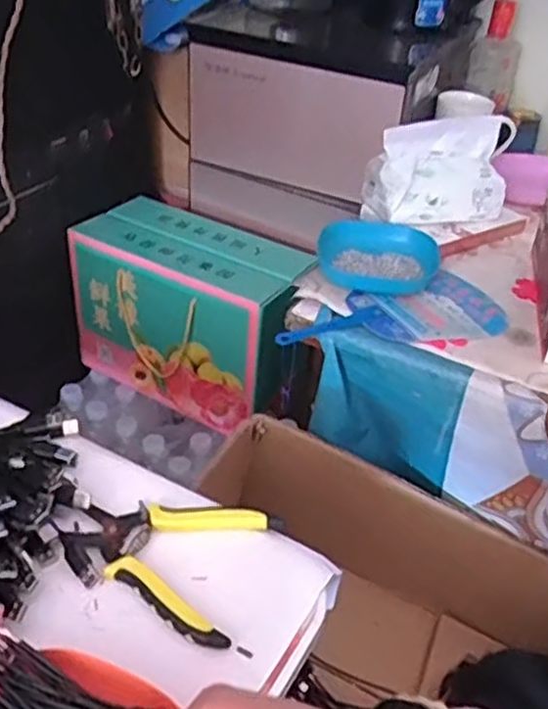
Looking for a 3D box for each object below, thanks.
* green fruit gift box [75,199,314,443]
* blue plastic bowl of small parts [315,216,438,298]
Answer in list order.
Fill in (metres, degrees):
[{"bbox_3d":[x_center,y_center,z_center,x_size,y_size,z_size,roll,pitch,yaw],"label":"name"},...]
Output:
[{"bbox_3d":[-0.103,-0.057,1.093,0.365,0.228,0.170,23,40,23],"label":"green fruit gift box"},{"bbox_3d":[0.120,-0.113,0.851,0.136,0.030,0.131,3,37,-2],"label":"blue plastic bowl of small parts"}]

